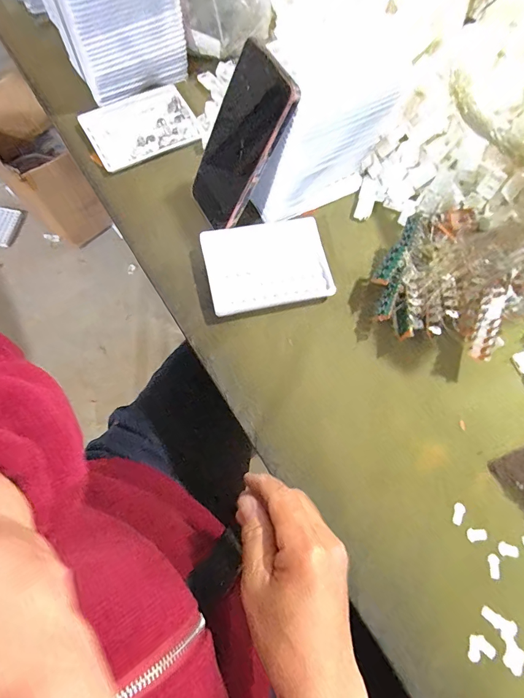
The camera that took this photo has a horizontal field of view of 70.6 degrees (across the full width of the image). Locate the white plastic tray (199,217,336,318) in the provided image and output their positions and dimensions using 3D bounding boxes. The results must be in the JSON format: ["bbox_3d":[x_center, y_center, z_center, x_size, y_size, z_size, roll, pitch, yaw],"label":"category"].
[{"bbox_3d":[0.006,-0.092,0.402,0.131,0.020,0.093,-13,74,-4],"label":"white plastic tray"}]

